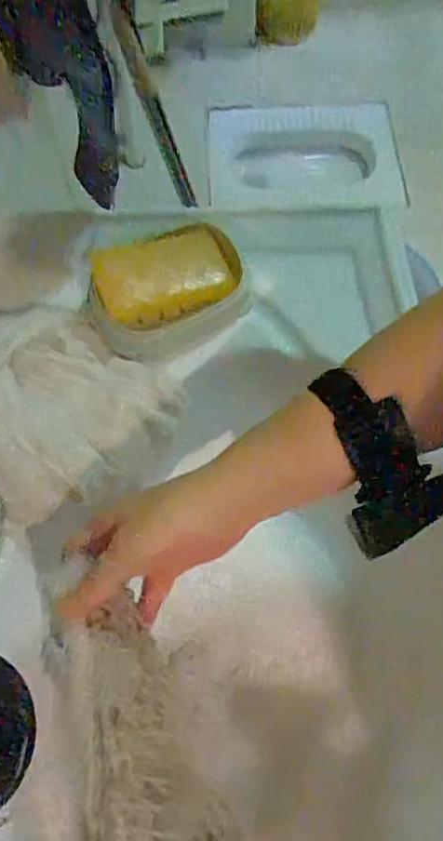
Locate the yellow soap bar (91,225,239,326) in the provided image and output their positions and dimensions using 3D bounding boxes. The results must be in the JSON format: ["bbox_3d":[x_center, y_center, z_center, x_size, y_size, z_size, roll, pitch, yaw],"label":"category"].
[{"bbox_3d":[-0.045,-0.114,0.490,0.113,0.026,0.067,-18,91,-10],"label":"yellow soap bar"}]

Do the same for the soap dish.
[{"bbox_3d":[-0.042,-0.103,0.489,0.126,0.025,0.095,-22,92,-10],"label":"soap dish"}]

